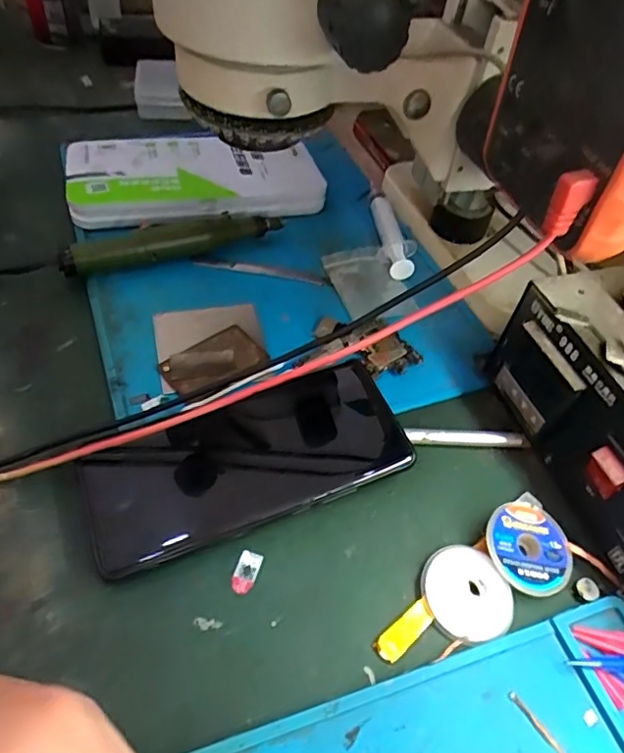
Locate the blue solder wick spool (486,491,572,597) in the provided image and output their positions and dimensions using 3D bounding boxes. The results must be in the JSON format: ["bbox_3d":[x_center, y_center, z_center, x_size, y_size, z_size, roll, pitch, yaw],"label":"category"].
[{"bbox_3d":[0.109,0.087,0.279,0.045,0.008,0.045,8,57,-12],"label":"blue solder wick spool"}]

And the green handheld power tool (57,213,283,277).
[{"bbox_3d":[-0.098,-0.098,0.400,0.159,0.025,0.020,-19,54,-21],"label":"green handheld power tool"}]

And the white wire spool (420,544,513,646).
[{"bbox_3d":[0.074,0.103,0.264,0.040,0.007,0.043,3,49,-4],"label":"white wire spool"}]

